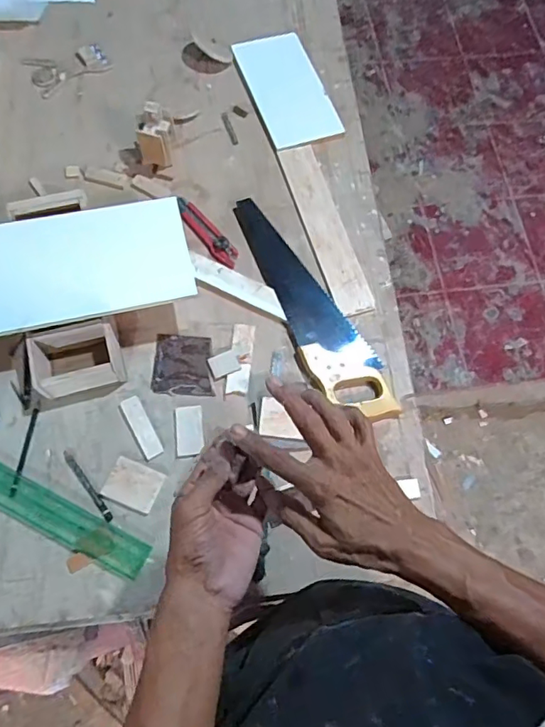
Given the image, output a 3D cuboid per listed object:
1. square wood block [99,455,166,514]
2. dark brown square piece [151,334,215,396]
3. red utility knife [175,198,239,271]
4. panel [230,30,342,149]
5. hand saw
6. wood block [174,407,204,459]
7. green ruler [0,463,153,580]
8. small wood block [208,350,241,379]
[{"bbox_3d":[-0.185,0.161,0.670,0.069,0.004,0.056,22,71,6],"label":"square wood block"},{"bbox_3d":[-0.128,0.003,0.736,0.086,0.006,0.090,3,70,-1],"label":"dark brown square piece"},{"bbox_3d":[-0.107,-0.211,0.803,0.033,0.015,0.143,-38,76,-14],"label":"red utility knife"},{"bbox_3d":[0.027,-0.499,0.911,0.130,0.009,0.247,-18,72,-9],"label":"panel"},{"bbox_3d":[0.058,-0.094,0.764,0.094,0.022,0.406,-23,73,-10],"label":"hand saw"},{"bbox_3d":[-0.116,0.095,0.705,0.037,0.004,0.070,-5,71,-4],"label":"wood block"},{"bbox_3d":[-0.278,0.199,0.649,0.249,0.005,0.051,26,71,7],"label":"green ruler"},{"bbox_3d":[-0.070,0.001,0.733,0.041,0.005,0.033,-20,72,-9],"label":"small wood block"}]

